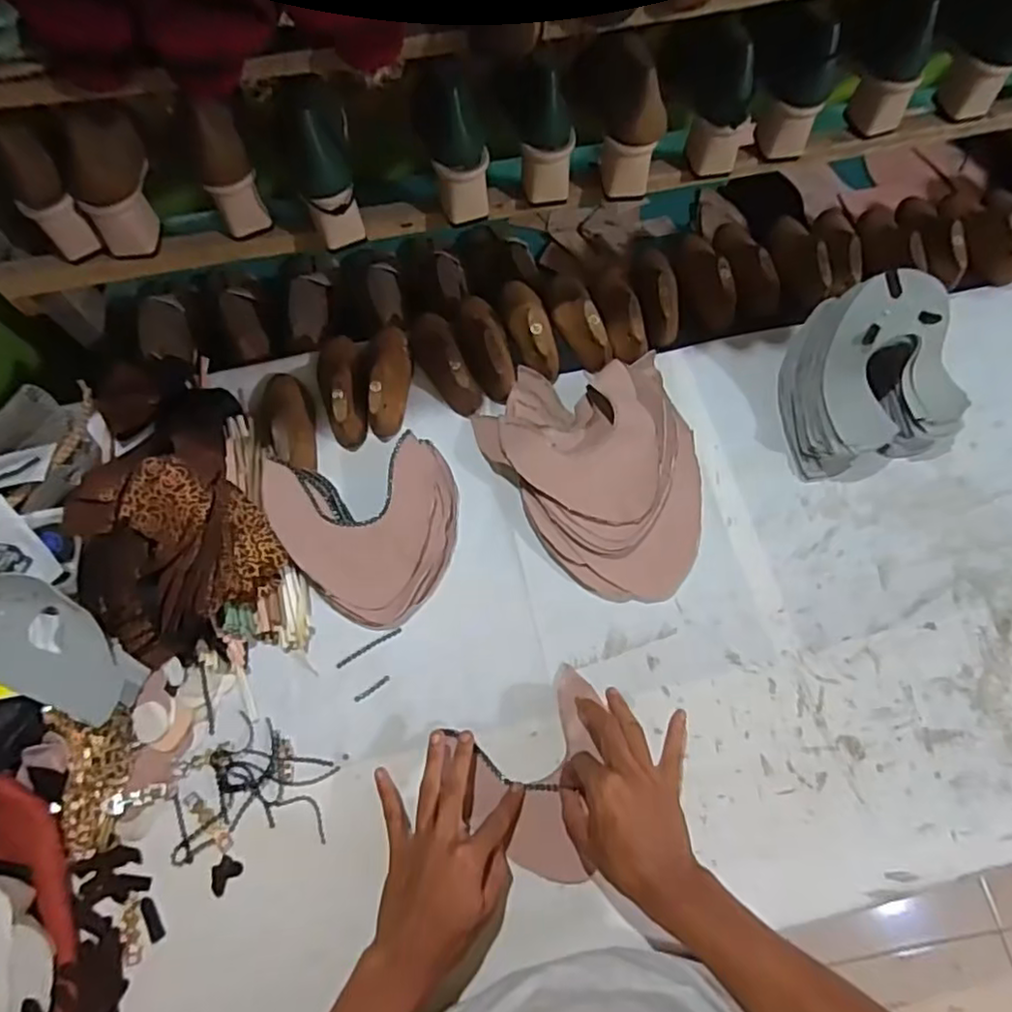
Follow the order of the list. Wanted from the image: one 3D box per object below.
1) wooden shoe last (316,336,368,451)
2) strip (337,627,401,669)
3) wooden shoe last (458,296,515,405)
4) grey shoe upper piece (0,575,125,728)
[{"bbox_3d":[-0.187,-0.138,0.721,0.054,0.059,0.142,-13,69,-3],"label":"wooden shoe last"},{"bbox_3d":[-0.136,0.141,0.634,0.071,0.004,0.007,-30,71,-10],"label":"strip"},{"bbox_3d":[-0.024,-0.190,0.732,0.053,0.056,0.145,-17,69,-5],"label":"wooden shoe last"},{"bbox_3d":[-0.418,0.128,0.581,0.159,0.017,0.081,40,61,-10],"label":"grey shoe upper piece"}]

